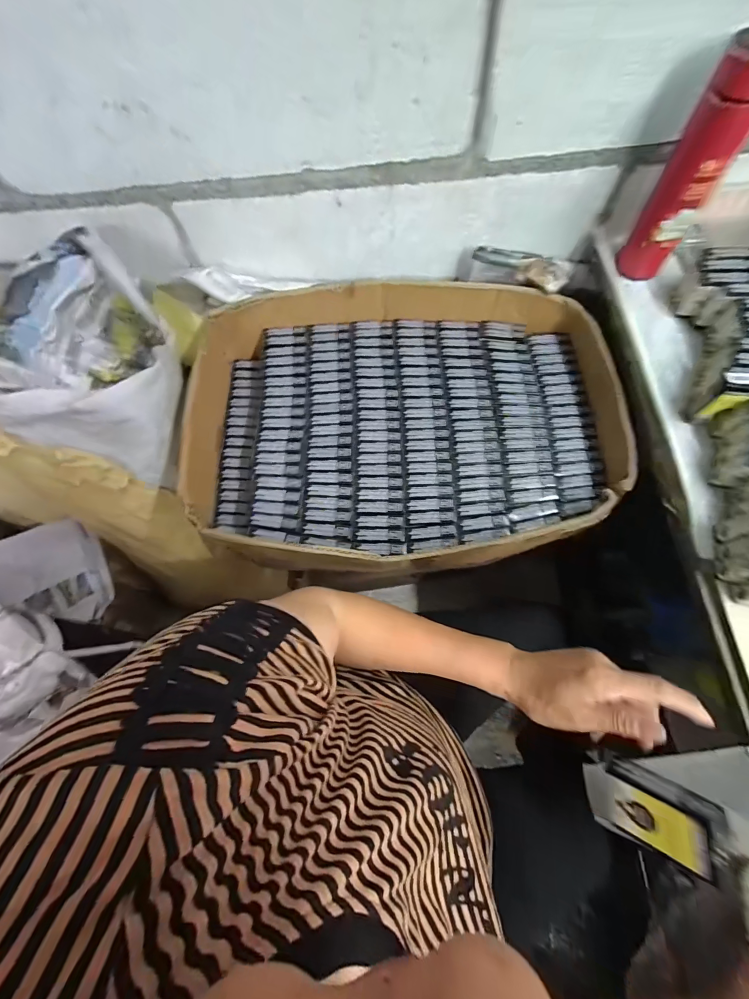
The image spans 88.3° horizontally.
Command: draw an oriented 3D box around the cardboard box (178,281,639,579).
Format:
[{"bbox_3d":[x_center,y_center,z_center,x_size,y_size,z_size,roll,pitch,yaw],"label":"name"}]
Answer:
[{"bbox_3d":[0.019,-0.127,0.582,0.614,0.128,0.399,-2,70,0],"label":"cardboard box"}]

